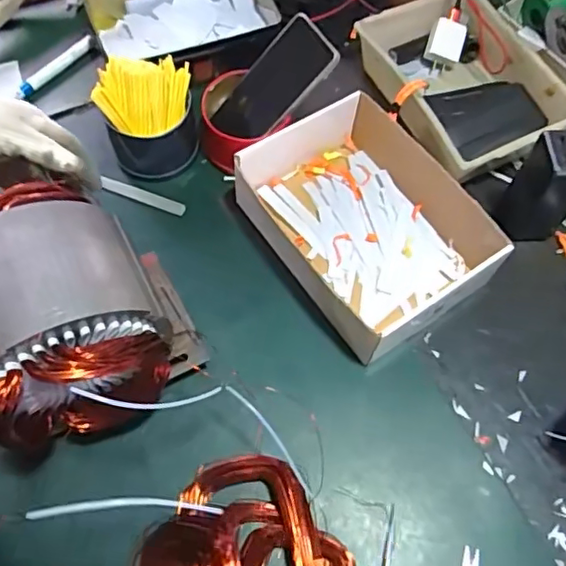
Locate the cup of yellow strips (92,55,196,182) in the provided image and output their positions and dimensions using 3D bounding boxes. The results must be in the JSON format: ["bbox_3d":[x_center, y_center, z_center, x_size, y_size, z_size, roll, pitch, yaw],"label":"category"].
[{"bbox_3d":[-0.149,-0.183,0.647,0.098,0.092,0.096,0,65,0],"label":"cup of yellow strips"}]

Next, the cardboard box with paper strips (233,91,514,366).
[{"bbox_3d":[0.081,-0.069,0.614,0.204,0.073,0.257,-32,69,-14],"label":"cardboard box with paper strips"}]

